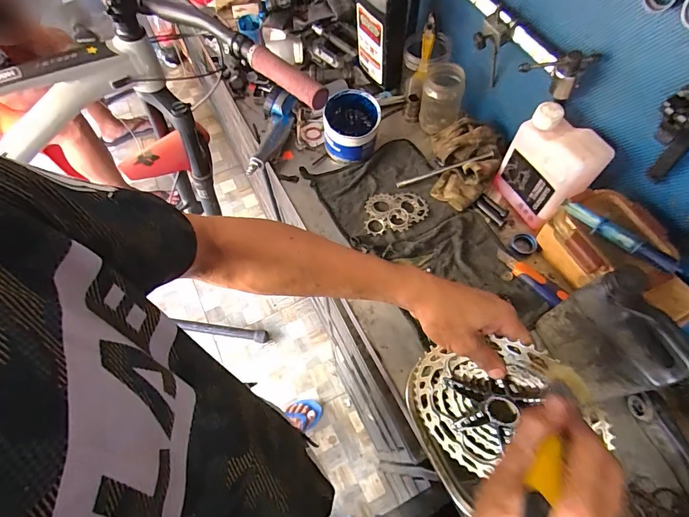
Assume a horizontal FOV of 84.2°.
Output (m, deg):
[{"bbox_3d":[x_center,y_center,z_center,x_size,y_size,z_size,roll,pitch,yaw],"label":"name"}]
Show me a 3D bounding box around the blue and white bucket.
[{"bbox_3d":[0.014,-0.239,0.724,0.099,0.101,0.095,2,63,1],"label":"blue and white bucket"}]

